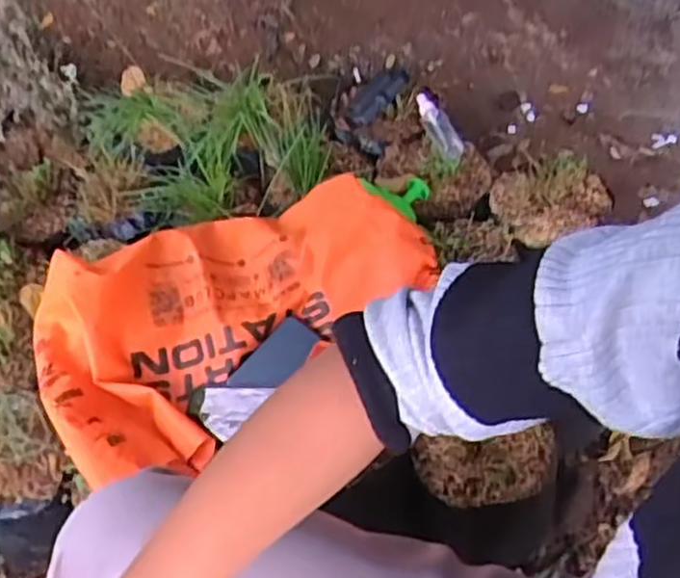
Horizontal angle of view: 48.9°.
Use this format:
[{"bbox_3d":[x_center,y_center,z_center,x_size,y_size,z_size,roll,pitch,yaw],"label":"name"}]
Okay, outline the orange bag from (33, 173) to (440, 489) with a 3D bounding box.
[{"bbox_3d":[-0.111,0.019,0.813,0.421,0.141,0.255,-20,47,-22],"label":"orange bag"}]

